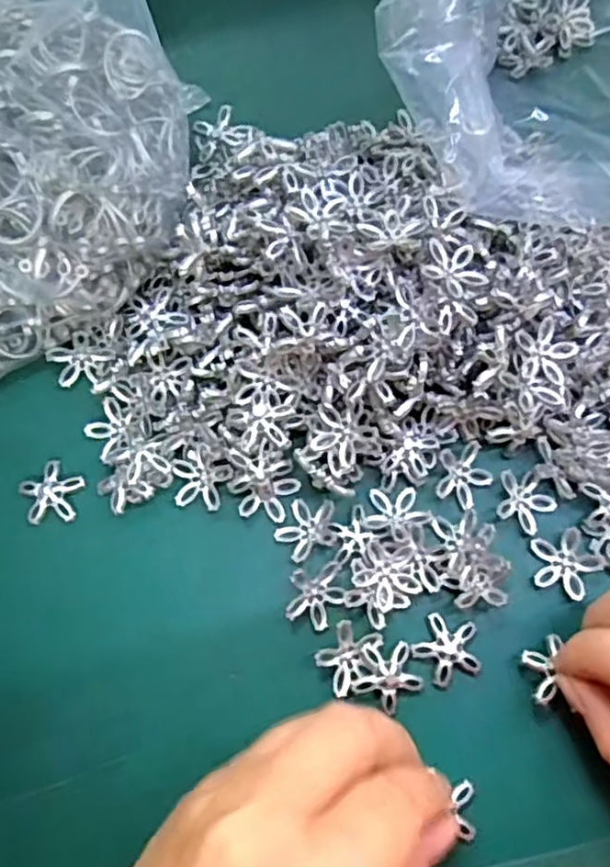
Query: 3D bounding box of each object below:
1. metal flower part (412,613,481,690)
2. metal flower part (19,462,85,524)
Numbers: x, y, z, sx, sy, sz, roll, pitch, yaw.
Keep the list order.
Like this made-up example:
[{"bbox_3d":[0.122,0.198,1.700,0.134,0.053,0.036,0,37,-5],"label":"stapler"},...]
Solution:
[{"bbox_3d":[0.053,0.079,0.253,0.023,0.005,0.024,0,73,0],"label":"metal flower part"},{"bbox_3d":[-0.101,0.025,0.271,0.023,0.005,0.024,0,73,0],"label":"metal flower part"}]

